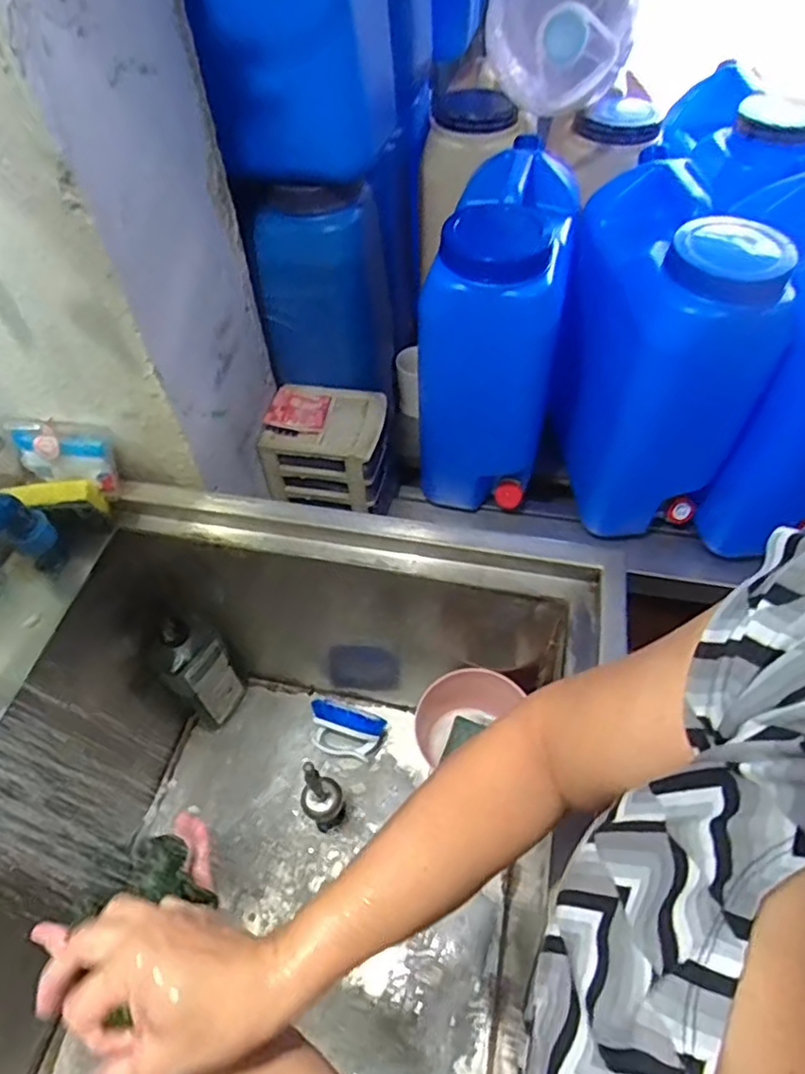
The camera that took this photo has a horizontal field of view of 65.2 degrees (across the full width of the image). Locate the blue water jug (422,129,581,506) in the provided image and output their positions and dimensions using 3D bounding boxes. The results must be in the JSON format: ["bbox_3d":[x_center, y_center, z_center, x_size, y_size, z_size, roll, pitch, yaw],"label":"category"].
[{"bbox_3d":[0.137,-0.279,0.897,0.170,0.408,0.290,12,55,11],"label":"blue water jug"}]

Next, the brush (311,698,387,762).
[{"bbox_3d":[-0.086,0.284,0.951,0.114,0.055,0.082,17,56,14],"label":"brush"}]

